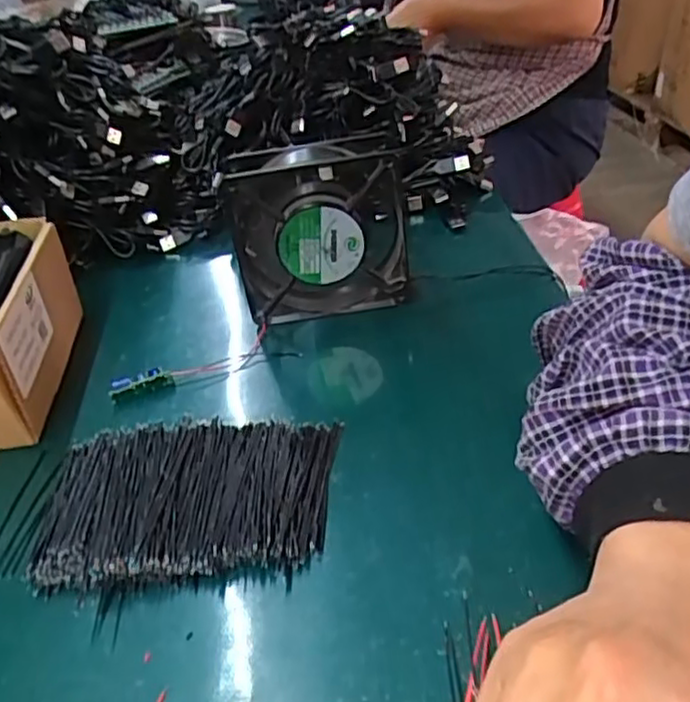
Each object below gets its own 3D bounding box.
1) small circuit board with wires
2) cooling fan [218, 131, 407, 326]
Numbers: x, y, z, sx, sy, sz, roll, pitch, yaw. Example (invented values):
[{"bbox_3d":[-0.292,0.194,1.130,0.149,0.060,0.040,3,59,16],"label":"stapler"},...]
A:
[{"bbox_3d":[-0.099,0.011,0.481,0.127,0.013,0.037,-24,38,-21],"label":"small circuit board with wires"},{"bbox_3d":[-0.017,-0.083,0.498,0.122,0.126,0.046,-7,35,2],"label":"cooling fan"}]

